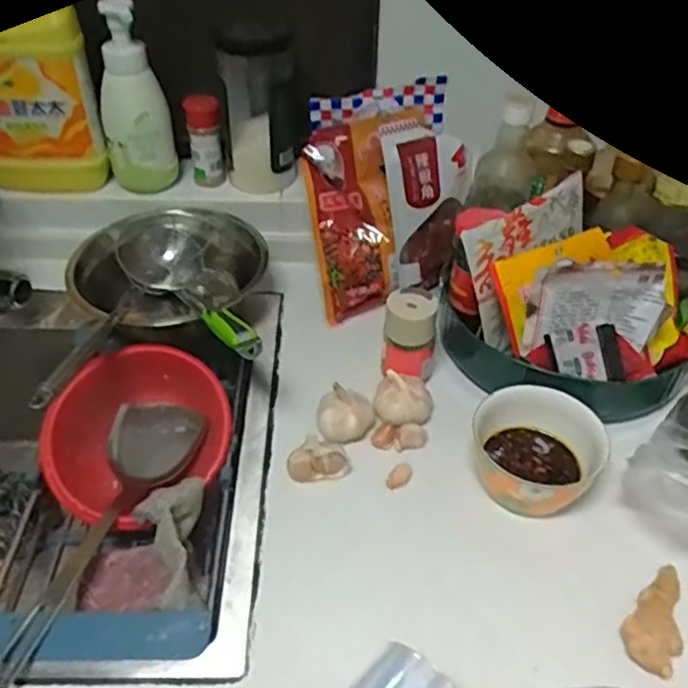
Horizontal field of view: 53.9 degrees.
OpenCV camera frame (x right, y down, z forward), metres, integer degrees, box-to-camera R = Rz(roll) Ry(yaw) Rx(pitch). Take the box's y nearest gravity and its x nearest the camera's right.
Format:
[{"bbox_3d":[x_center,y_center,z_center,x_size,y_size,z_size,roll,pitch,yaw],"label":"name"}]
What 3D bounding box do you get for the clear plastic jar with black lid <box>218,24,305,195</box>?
[{"bbox_3d":[-0.096,-0.273,0.780,0.084,0.177,0.084,-7,43,-6],"label":"clear plastic jar with black lid"}]

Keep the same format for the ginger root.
[{"bbox_3d":[0.241,0.199,0.504,0.040,0.023,0.091,29,51,30],"label":"ginger root"}]

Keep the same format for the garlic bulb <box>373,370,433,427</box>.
[{"bbox_3d":[0.057,0.056,0.650,0.056,0.040,0.046,5,42,4],"label":"garlic bulb"}]

